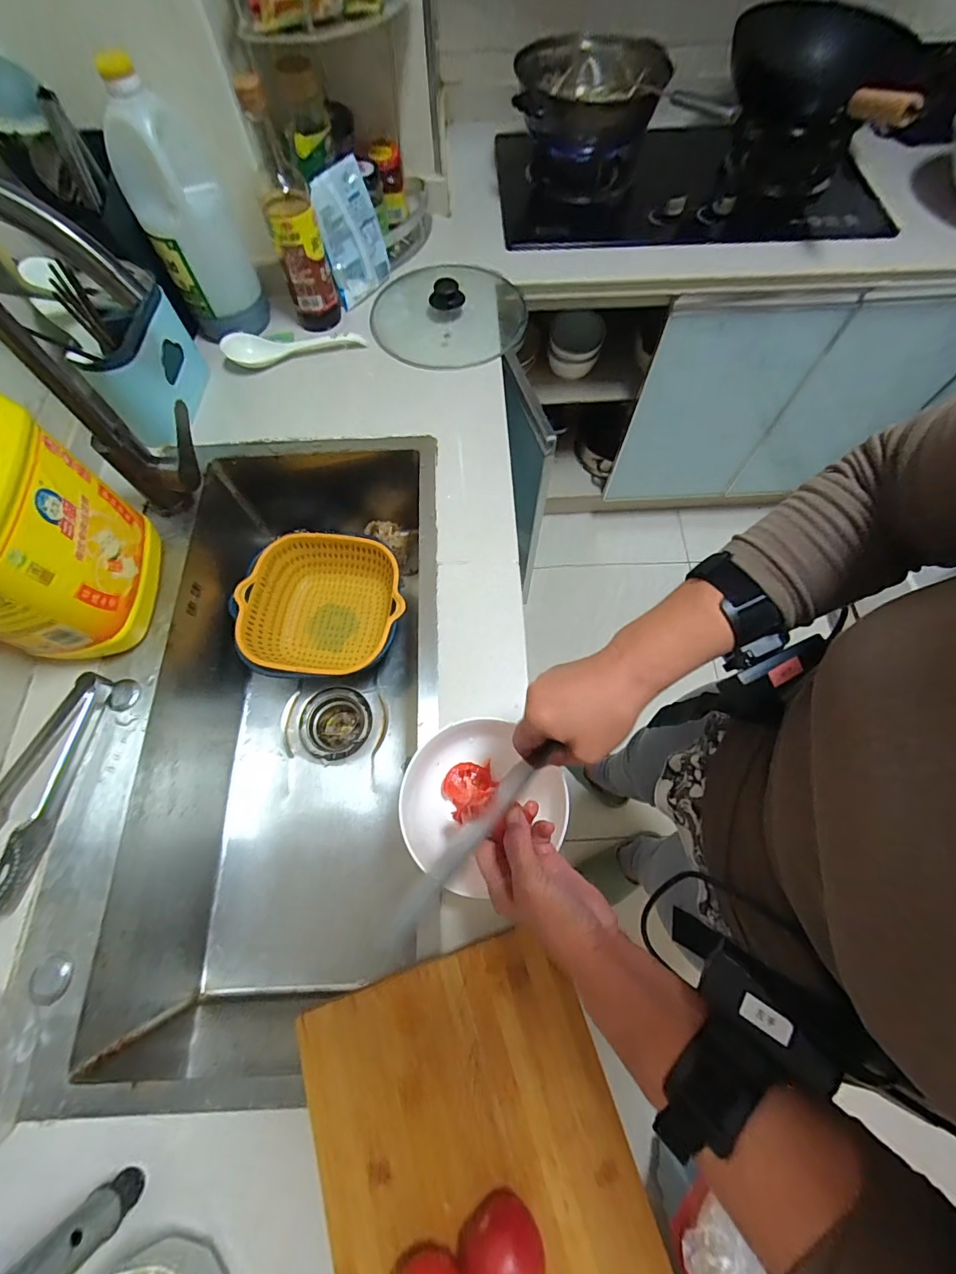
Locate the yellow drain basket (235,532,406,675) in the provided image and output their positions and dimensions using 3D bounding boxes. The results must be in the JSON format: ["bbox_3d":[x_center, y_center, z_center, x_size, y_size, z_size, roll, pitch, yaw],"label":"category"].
[{"bbox_3d":[-0.233,-0.045,0.734,0.246,0.100,0.230,7,67,3],"label":"yellow drain basket"}]

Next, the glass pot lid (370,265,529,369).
[{"bbox_3d":[-0.049,-0.556,0.778,0.252,0.067,0.250,0,67,0],"label":"glass pot lid"}]

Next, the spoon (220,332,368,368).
[{"bbox_3d":[-0.288,-0.462,0.731,0.213,0.037,0.026,-10,67,-4],"label":"spoon"}]

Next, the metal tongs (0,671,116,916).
[{"bbox_3d":[-0.465,0.149,0.486,0.084,0.039,0.236,9,67,4],"label":"metal tongs"}]

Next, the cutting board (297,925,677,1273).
[{"bbox_3d":[0.010,0.441,0.364,0.237,0.030,0.337,-19,68,-8],"label":"cutting board"}]

